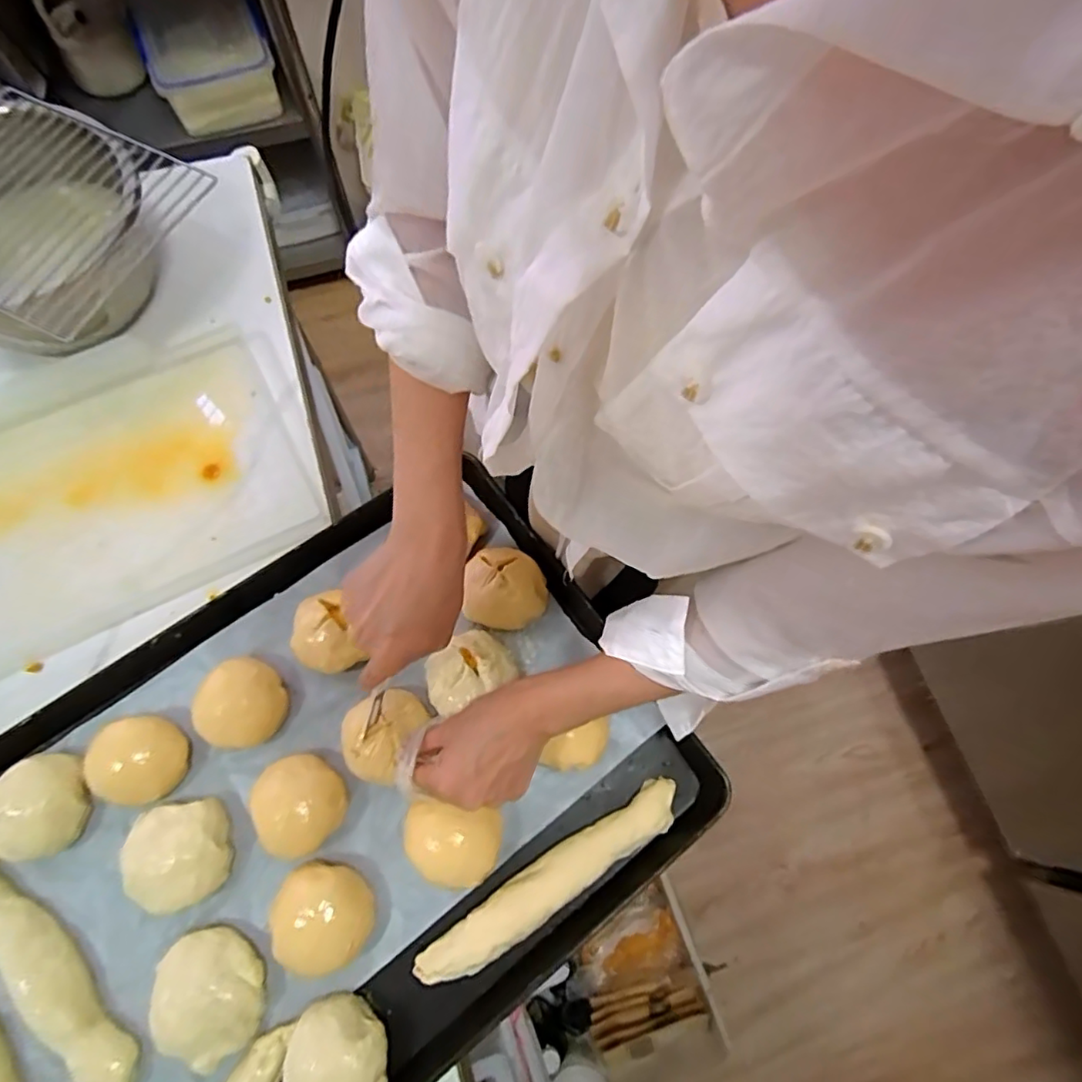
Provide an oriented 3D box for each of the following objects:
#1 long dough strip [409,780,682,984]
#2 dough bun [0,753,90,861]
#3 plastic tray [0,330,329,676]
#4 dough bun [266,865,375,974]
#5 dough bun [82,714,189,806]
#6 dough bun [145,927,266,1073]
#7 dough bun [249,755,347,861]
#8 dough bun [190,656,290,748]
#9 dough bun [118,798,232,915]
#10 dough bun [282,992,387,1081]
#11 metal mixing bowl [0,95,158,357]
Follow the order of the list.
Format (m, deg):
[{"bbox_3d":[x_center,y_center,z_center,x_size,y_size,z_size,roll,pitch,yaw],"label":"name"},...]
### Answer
[{"bbox_3d":[0.011,0.266,0.467,0.233,0.021,0.039,-31,76,-11],"label":"long dough strip"},{"bbox_3d":[-0.391,0.205,0.462,0.067,0.031,0.072,1,72,-2],"label":"dough bun"},{"bbox_3d":[-0.433,-0.043,0.558,0.403,0.025,0.263,-24,75,-10],"label":"plastic tray"},{"bbox_3d":[-0.166,0.285,0.455,0.072,0.032,0.070,1,72,-2],"label":"dough bun"},{"bbox_3d":[-0.321,0.175,0.476,0.066,0.028,0.063,1,72,-2],"label":"dough bun"},{"bbox_3d":[-0.238,0.328,0.427,0.067,0.034,0.080,-4,72,-3],"label":"dough bun"},{"bbox_3d":[-0.192,0.205,0.473,0.074,0.038,0.067,42,75,10],"label":"dough bun"},{"bbox_3d":[-0.247,0.134,0.494,0.064,0.032,0.069,1,72,-2],"label":"dough bun"},{"bbox_3d":[-0.283,0.245,0.466,0.069,0.035,0.074,1,72,-2],"label":"dough bun"},{"bbox_3d":[-0.144,0.367,0.422,0.067,0.034,0.068,-1,72,-3],"label":"dough bun"},{"bbox_3d":[-0.497,-0.291,0.585,0.238,0.106,0.234,1,72,-2],"label":"metal mixing bowl"}]

